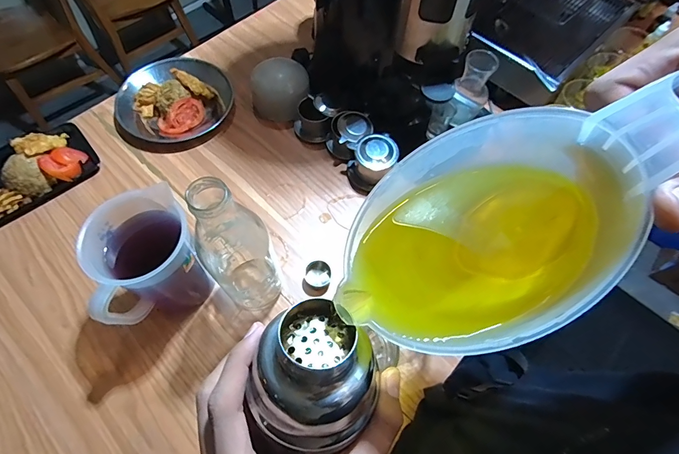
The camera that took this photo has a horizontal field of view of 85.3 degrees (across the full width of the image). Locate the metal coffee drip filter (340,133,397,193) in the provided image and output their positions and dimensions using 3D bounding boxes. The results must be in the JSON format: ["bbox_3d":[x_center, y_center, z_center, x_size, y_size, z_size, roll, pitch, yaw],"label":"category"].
[{"bbox_3d":[0.060,-0.114,0.646,0.082,0.066,0.075,-32,69,-17],"label":"metal coffee drip filter"}]

